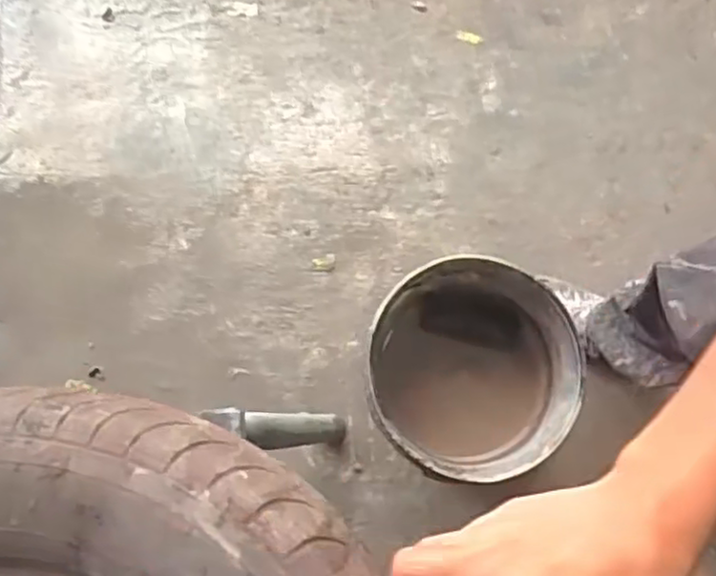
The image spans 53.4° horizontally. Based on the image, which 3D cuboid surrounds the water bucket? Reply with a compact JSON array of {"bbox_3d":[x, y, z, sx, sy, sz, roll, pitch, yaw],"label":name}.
[{"bbox_3d":[0.172,0.144,1.171,0.300,0.330,0.311,0,78,1],"label":"water bucket"}]

